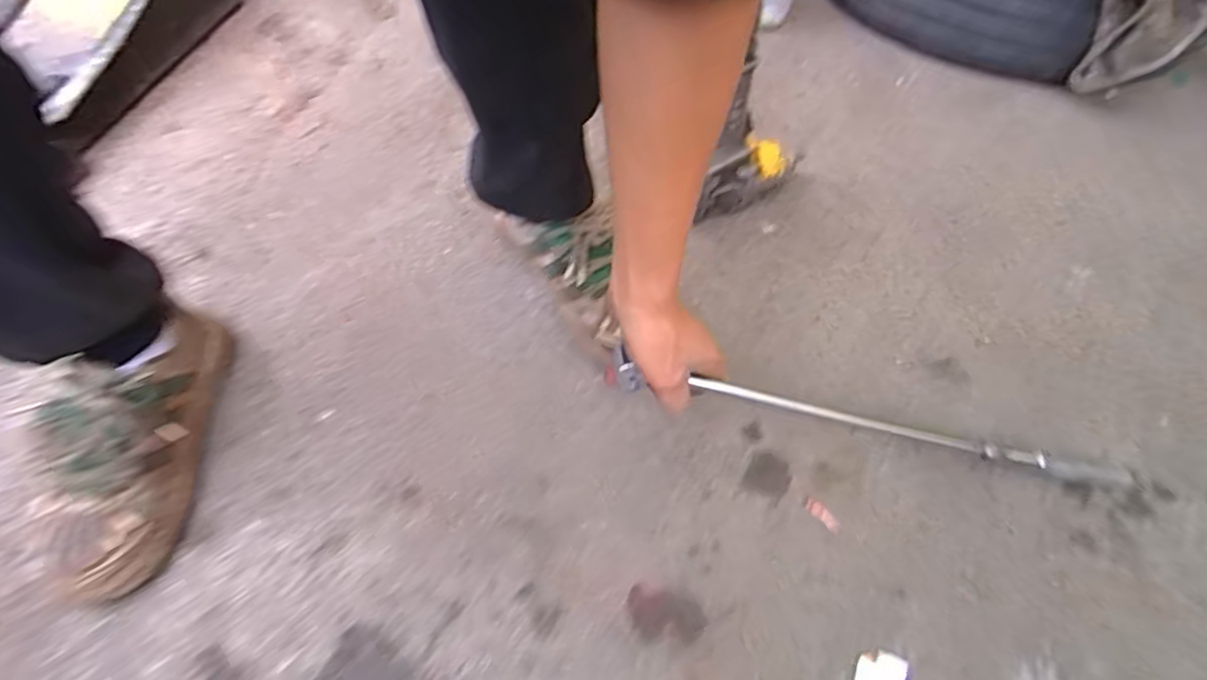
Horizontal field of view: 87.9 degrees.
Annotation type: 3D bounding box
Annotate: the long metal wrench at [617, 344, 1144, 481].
[{"bbox_3d":[0.241,0.073,0.535,0.482,0.024,0.030,13,50,-10],"label":"long metal wrench"}]

